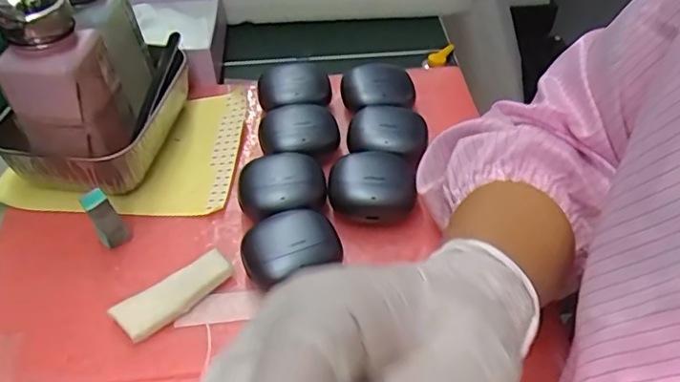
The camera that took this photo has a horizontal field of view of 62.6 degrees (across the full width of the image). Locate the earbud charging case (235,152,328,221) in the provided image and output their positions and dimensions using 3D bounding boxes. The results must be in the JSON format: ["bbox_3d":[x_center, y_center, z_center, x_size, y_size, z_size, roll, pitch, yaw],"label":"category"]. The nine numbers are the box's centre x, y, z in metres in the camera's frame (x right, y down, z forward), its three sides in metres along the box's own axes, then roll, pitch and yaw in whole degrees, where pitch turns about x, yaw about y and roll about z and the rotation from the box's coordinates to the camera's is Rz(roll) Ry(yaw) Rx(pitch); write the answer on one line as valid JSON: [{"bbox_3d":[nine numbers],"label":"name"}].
[{"bbox_3d":[-0.038,-0.001,0.369,0.055,0.028,0.048,-12,48,-10],"label":"earbud charging case"}]

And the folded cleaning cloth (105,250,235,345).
[{"bbox_3d":[-0.096,0.060,0.327,0.068,0.011,0.024,-32,53,-25],"label":"folded cleaning cloth"}]

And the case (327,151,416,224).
[{"bbox_3d":[0.021,0.000,0.370,0.055,0.032,0.048,0,47,1],"label":"case"}]

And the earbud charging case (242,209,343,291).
[{"bbox_3d":[-0.030,0.035,0.336,0.055,0.030,0.042,-22,50,-18],"label":"earbud charging case"}]

